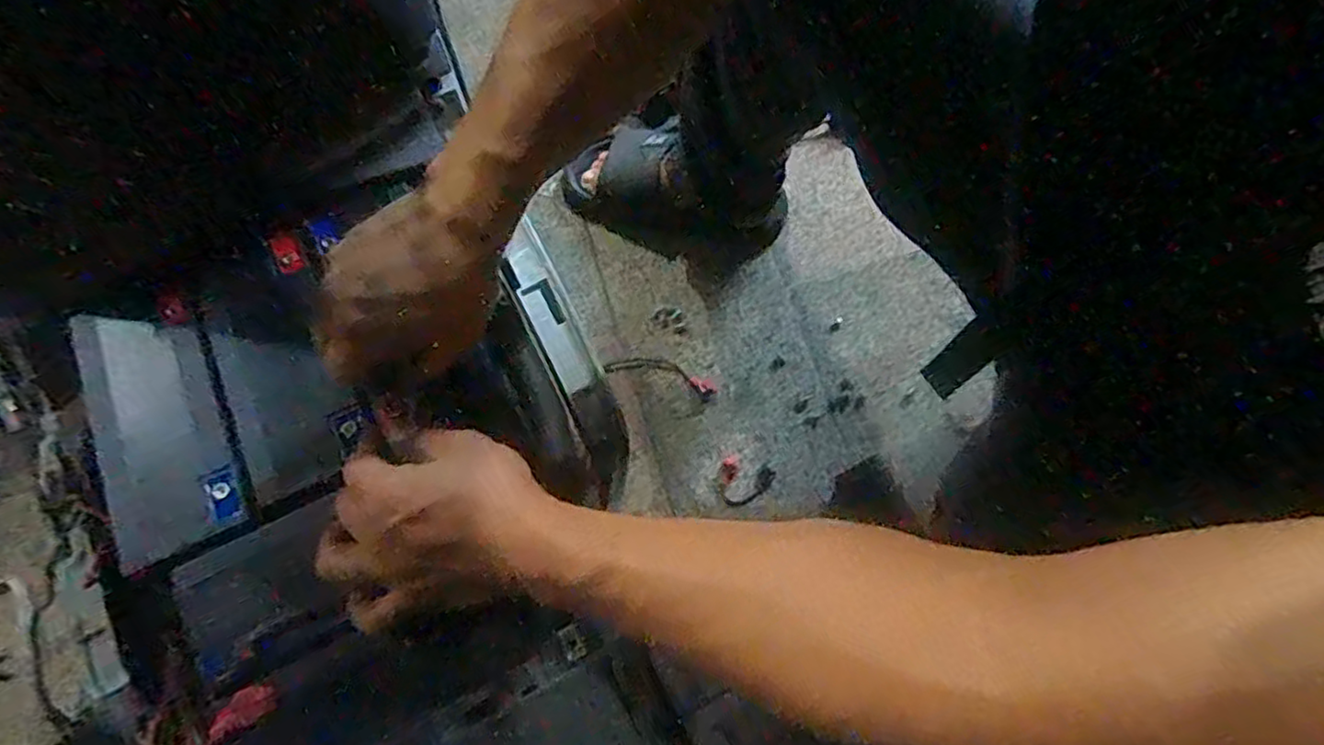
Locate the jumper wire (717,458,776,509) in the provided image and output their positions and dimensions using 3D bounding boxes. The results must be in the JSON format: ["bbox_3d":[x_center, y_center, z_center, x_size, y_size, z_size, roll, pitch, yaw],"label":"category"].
[{"bbox_3d":[0.088,0.114,0.723,0.063,0.004,0.051,-27,77,-8],"label":"jumper wire"}]

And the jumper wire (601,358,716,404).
[{"bbox_3d":[0.000,0.002,0.755,0.126,0.004,0.032,17,77,1],"label":"jumper wire"}]

